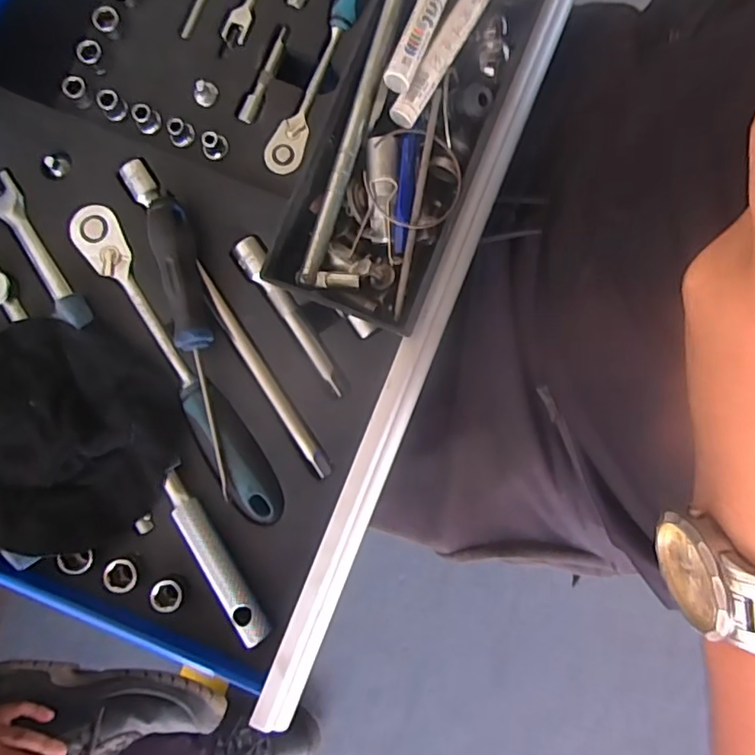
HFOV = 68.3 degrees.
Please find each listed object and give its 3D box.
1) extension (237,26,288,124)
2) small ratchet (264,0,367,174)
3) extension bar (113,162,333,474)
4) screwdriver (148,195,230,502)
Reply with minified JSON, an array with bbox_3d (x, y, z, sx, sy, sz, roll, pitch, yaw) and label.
[{"bbox_3d":[-0.078,-0.209,0.386,0.012,0.009,0.072,25,86,4],"label":"extension"},{"bbox_3d":[-0.034,-0.226,0.382,0.024,0.025,0.184,22,86,4],"label":"small ratchet"},{"bbox_3d":[-0.101,-0.041,0.365,0.016,0.018,0.245,-33,84,-1],"label":"extension bar"},{"bbox_3d":[-0.115,-0.018,0.351,0.025,0.025,0.190,-13,87,-2],"label":"screwdriver"}]

